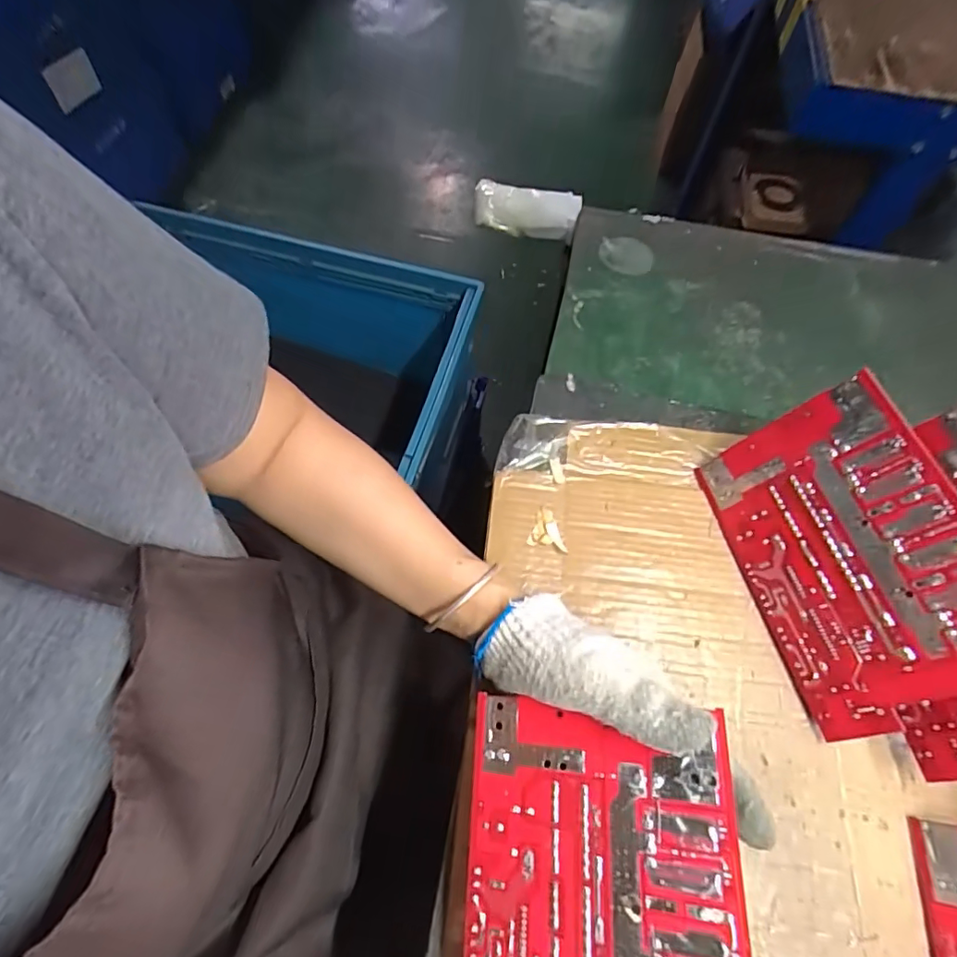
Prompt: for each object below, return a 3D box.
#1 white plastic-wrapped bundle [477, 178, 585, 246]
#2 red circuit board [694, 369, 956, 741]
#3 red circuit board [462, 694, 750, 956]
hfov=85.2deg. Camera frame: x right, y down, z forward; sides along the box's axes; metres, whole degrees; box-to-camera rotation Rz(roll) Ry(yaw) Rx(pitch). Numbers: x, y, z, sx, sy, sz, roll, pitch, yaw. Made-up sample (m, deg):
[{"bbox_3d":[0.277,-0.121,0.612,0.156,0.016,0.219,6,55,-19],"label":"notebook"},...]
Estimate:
[{"bbox_3d":[0.071,-0.400,0.767,0.155,0.064,0.052,18,64,6],"label":"white plastic-wrapped bundle"},{"bbox_3d":[0.229,0.047,0.327,0.007,0.125,0.195,7,57,-35],"label":"red circuit board"},{"bbox_3d":[0.053,0.212,0.238,0.127,0.004,0.190,-6,65,20],"label":"red circuit board"}]

